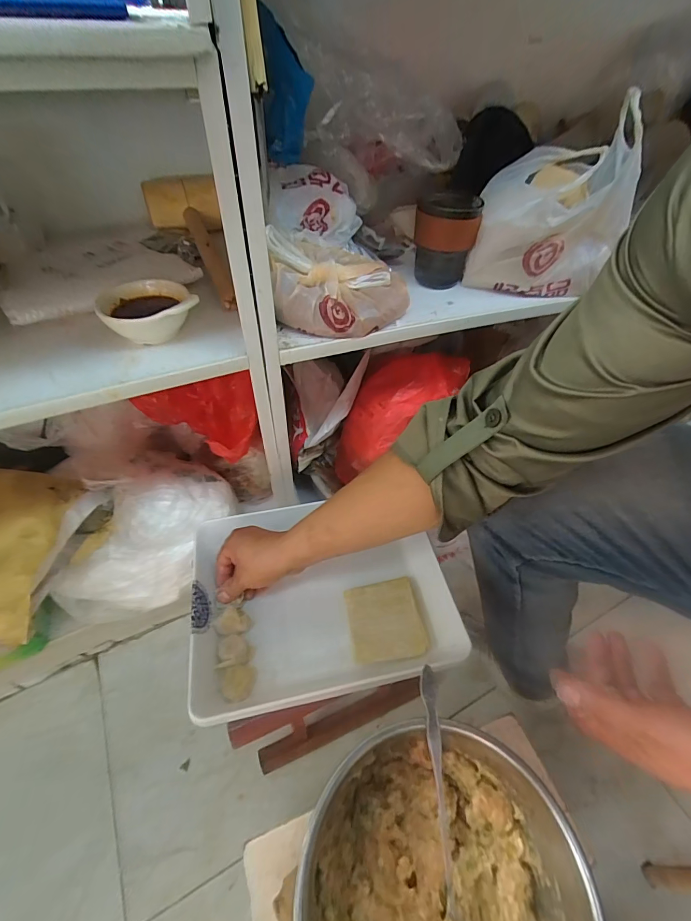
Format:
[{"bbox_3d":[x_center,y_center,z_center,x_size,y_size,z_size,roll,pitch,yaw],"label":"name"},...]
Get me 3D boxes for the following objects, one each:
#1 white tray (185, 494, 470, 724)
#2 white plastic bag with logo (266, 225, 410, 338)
[{"bbox_3d":[-0.030,0.177,0.526,0.314,0.085,0.242,-6,43,-11],"label":"white tray"},{"bbox_3d":[-0.005,-0.228,0.517,0.176,0.087,0.136,-4,49,-6],"label":"white plastic bag with logo"}]

